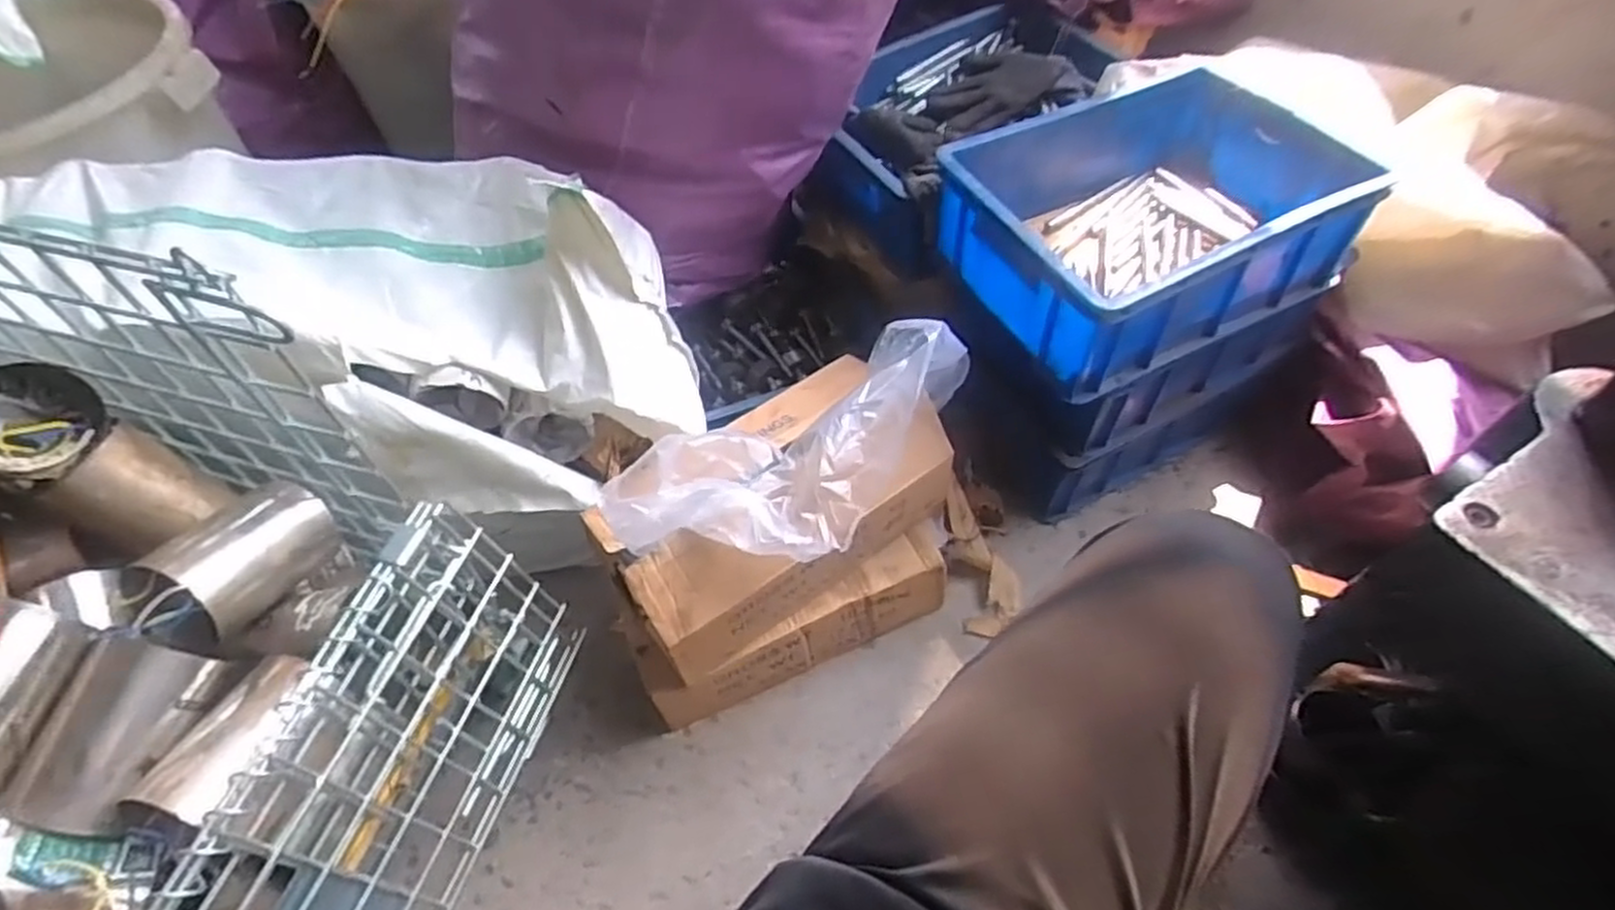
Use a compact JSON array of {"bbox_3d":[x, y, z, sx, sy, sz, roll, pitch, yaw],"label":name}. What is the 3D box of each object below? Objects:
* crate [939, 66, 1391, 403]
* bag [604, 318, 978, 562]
[{"bbox_3d":[0.385,-0.276,0.888,0.409,0.141,0.298,-24,57,-14],"label":"crate"},{"bbox_3d":[0.017,0.001,0.736,0.397,0.123,0.143,-29,58,-17],"label":"bag"}]

